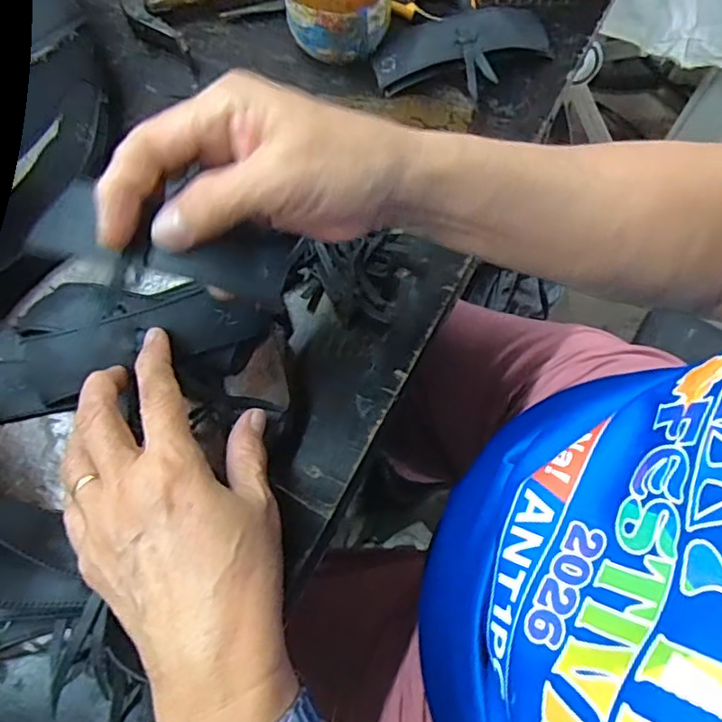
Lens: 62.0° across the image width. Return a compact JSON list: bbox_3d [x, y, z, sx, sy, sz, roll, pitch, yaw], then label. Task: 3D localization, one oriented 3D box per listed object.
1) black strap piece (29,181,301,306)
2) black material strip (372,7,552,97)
[{"bbox_3d":[-0.088,-0.053,0.266,0.111,0.018,0.035,12,70,-1],"label":"black strap piece"},{"bbox_3d":[0.077,-0.220,0.434,0.131,0.032,0.061,-14,70,-5],"label":"black material strip"}]

